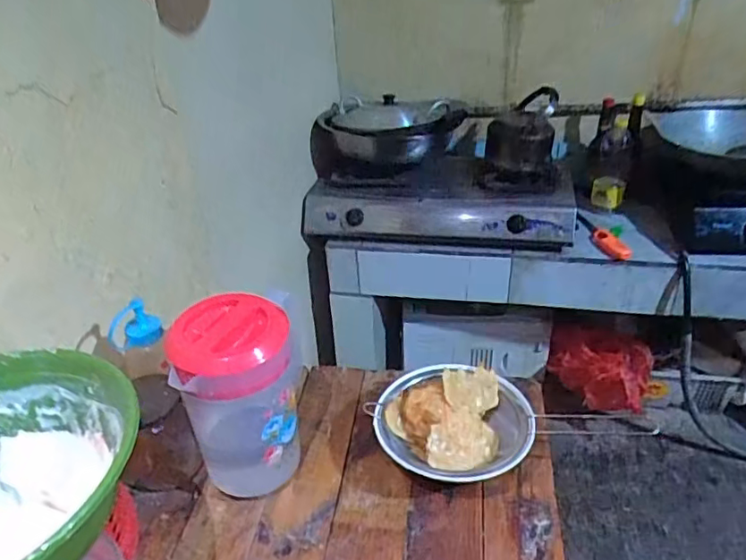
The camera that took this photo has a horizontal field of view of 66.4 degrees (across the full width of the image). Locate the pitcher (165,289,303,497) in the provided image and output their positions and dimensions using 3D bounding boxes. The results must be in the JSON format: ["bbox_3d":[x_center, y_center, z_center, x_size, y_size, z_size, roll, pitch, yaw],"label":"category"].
[{"bbox_3d":[-0.150,0.148,0.676,0.116,0.241,0.110,-2,33,2],"label":"pitcher"}]

